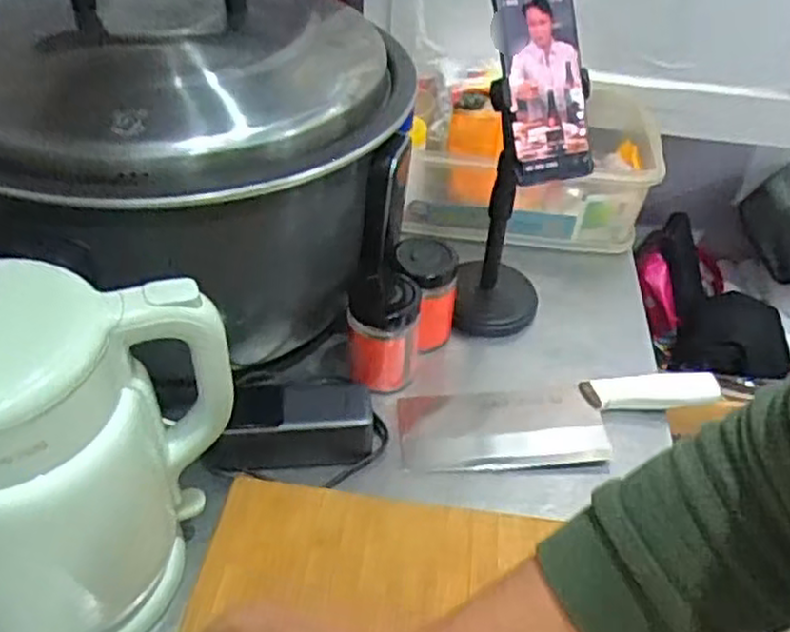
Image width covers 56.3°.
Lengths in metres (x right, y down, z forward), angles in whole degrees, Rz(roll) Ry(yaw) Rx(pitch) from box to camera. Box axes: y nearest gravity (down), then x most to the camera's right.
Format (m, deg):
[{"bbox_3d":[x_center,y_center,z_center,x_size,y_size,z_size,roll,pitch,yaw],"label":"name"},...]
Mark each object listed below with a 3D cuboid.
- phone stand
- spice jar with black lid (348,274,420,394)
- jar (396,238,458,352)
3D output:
[{"bbox_3d":[0.111,-0.102,0.713,0.095,0.265,0.101,7,41,3],"label":"phone stand"},{"bbox_3d":[-0.009,0.016,0.690,0.067,0.098,0.065,4,41,-2],"label":"spice jar with black lid"},{"bbox_3d":[0.031,-0.017,0.738,0.056,0.110,0.052,3,41,-2],"label":"jar"}]

